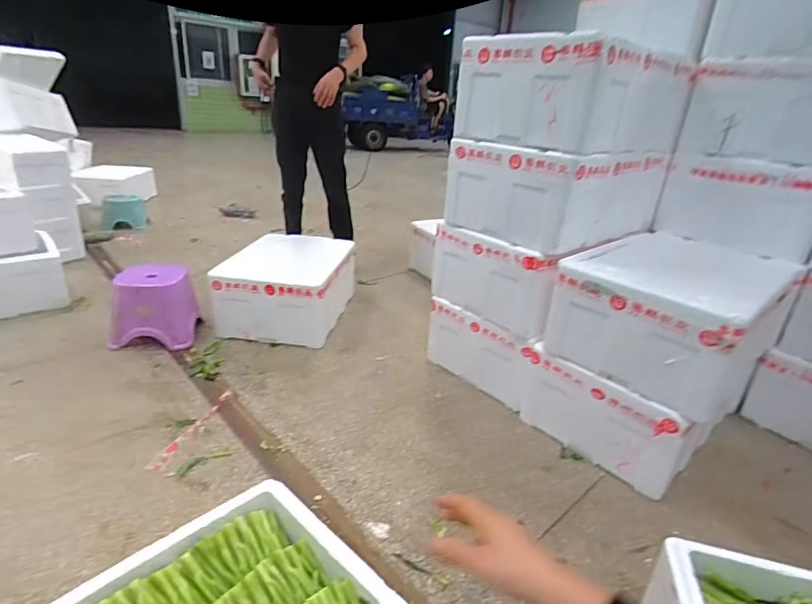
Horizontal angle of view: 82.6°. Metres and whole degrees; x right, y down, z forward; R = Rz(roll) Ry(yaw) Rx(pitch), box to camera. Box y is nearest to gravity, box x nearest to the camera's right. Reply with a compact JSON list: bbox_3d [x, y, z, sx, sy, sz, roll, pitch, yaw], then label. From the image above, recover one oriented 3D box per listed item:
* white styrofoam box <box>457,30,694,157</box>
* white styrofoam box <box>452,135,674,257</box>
[{"bbox_3d":[0.537,-0.635,1.449,0.655,0.263,0.430,-17,32,-41],"label":"white styrofoam box"},{"bbox_3d":[0.507,-0.384,1.544,0.640,0.262,0.445,-17,32,-41],"label":"white styrofoam box"}]

